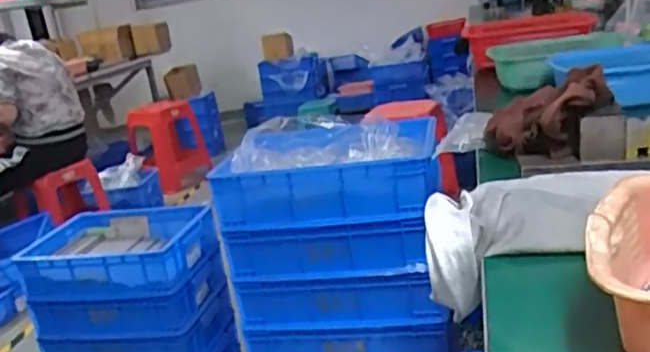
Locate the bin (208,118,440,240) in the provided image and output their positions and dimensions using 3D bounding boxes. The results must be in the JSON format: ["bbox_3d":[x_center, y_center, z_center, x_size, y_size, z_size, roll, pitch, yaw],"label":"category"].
[{"bbox_3d":[0.011,-0.009,1.260,0.398,0.133,0.259,-7,16,11],"label":"bin"}]

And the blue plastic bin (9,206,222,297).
[{"bbox_3d":[-0.515,0.184,1.609,0.445,0.118,0.297,-7,16,10],"label":"blue plastic bin"}]

